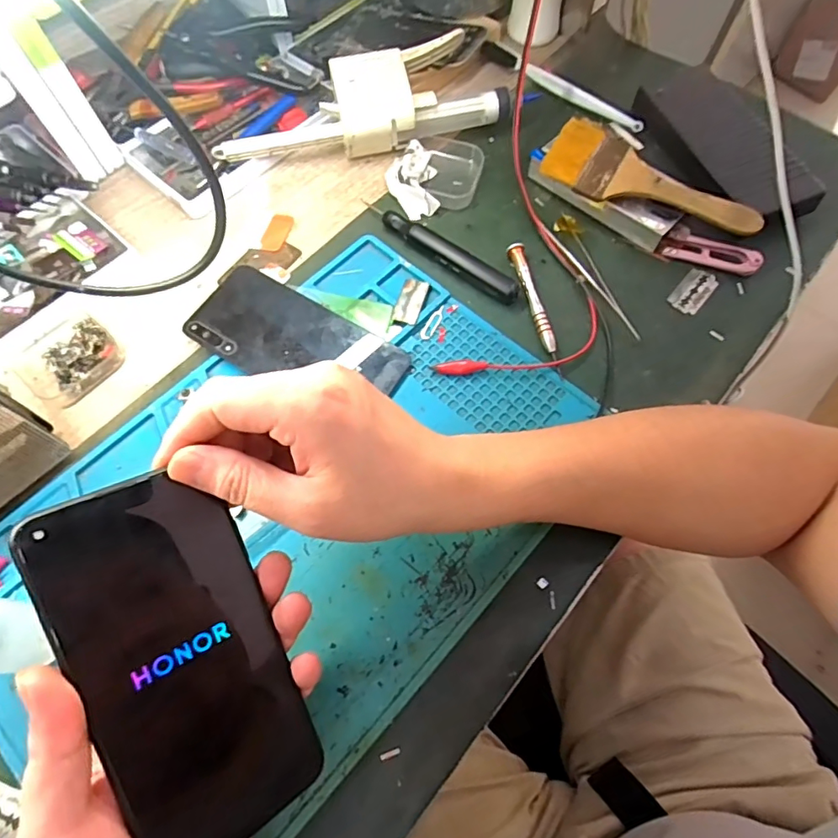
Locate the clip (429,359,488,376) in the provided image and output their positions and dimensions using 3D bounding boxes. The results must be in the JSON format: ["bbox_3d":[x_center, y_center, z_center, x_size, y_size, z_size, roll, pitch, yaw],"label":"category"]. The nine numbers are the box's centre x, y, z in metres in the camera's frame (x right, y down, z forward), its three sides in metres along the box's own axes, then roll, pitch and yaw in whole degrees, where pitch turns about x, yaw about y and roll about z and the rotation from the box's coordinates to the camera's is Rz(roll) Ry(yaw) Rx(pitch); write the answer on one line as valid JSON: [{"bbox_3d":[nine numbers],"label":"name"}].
[{"bbox_3d":[0.029,-0.036,0.358,0.039,0.009,0.010,-6,67,-4],"label":"clip"}]

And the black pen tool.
[{"bbox_3d":[0.015,-0.132,0.396,0.144,0.015,0.018,36,70,13],"label":"black pen tool"}]

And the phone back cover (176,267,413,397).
[{"bbox_3d":[-0.086,-0.055,0.365,0.154,0.007,0.070,29,69,11],"label":"phone back cover"}]

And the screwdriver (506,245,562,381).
[{"bbox_3d":[0.087,-0.083,0.376,0.010,0.011,0.112,-12,67,-6],"label":"screwdriver"}]

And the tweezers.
[{"bbox_3d":[0.136,-0.109,0.390,0.021,0.007,0.118,-25,69,-11],"label":"tweezers"}]

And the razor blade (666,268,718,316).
[{"bbox_3d":[0.208,-0.097,0.389,0.023,0.004,0.042,36,73,22],"label":"razor blade"}]

